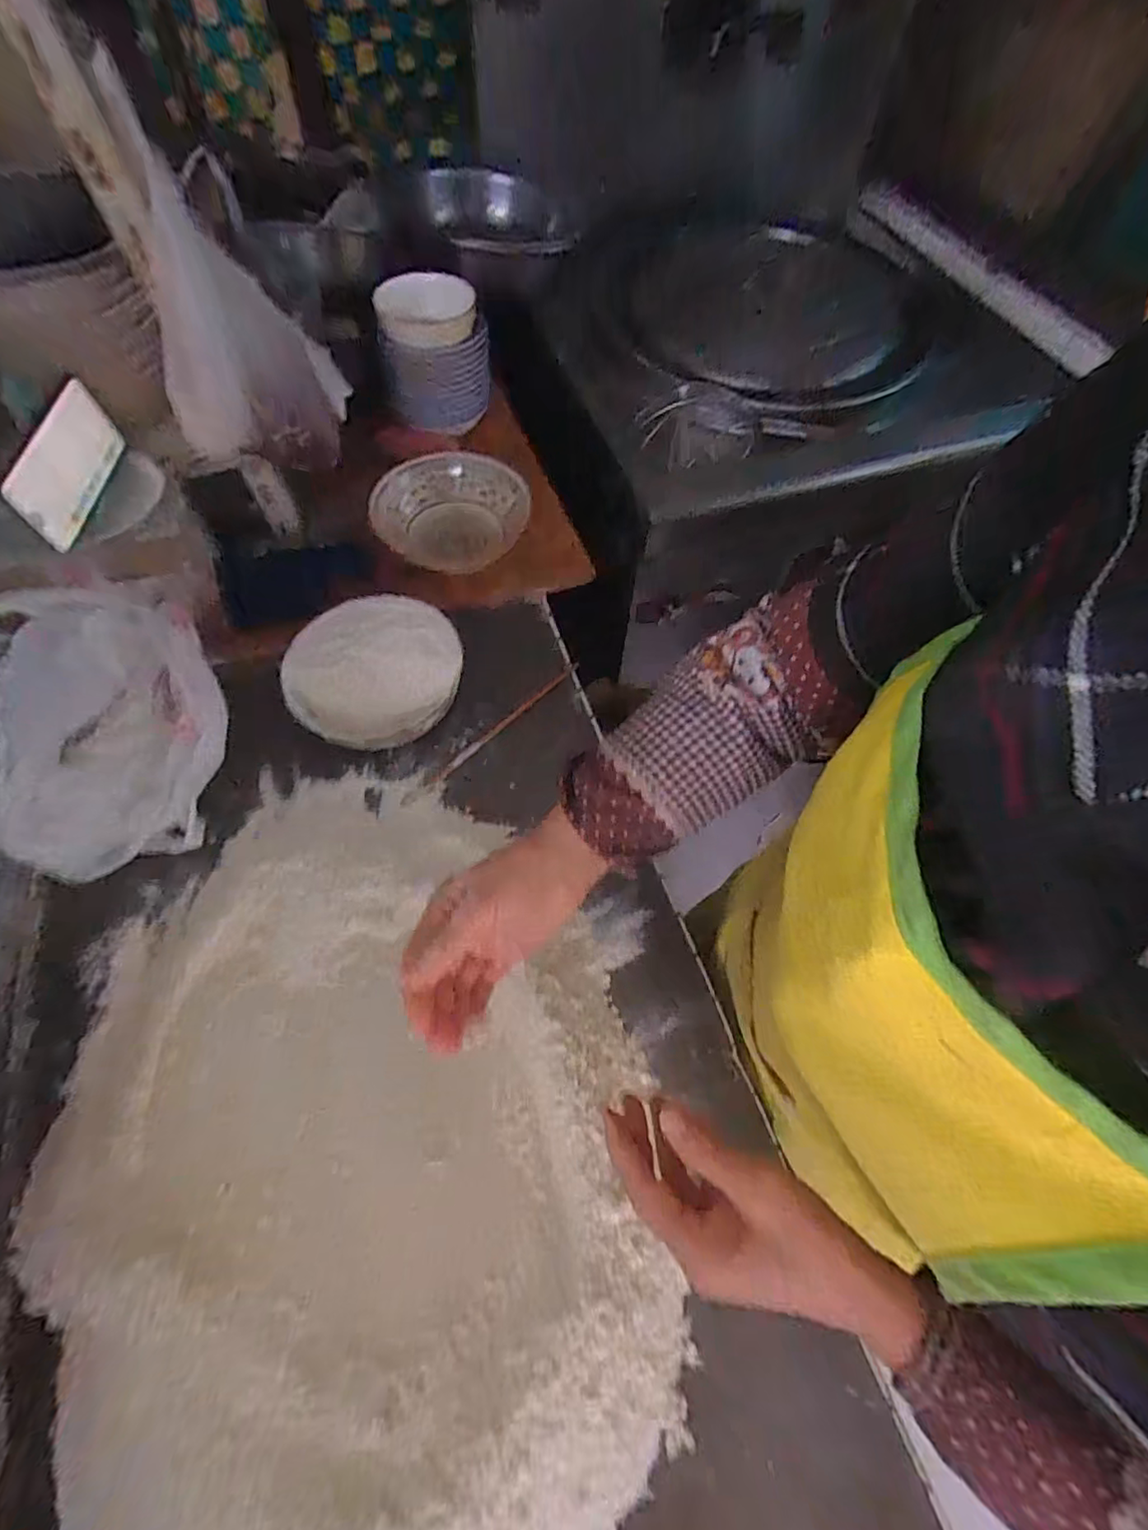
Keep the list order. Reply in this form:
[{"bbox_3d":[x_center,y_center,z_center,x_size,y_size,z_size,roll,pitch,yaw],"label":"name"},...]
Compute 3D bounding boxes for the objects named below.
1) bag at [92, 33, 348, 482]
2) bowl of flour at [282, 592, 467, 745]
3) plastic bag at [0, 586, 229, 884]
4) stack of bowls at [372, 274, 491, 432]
[{"bbox_3d":[-0.318,-0.414,0.564,0.109,0.266,0.163,5,61,0],"label":"bag"},{"bbox_3d":[-0.215,-0.099,0.664,0.178,0.092,0.183,15,62,6],"label":"bowl of flour"},{"bbox_3d":[-0.452,-0.038,0.586,0.197,0.124,0.256,-25,65,-15],"label":"plastic bag"},{"bbox_3d":[-0.187,-0.564,0.814,0.138,0.155,0.149,-9,62,-7],"label":"stack of bowls"}]

